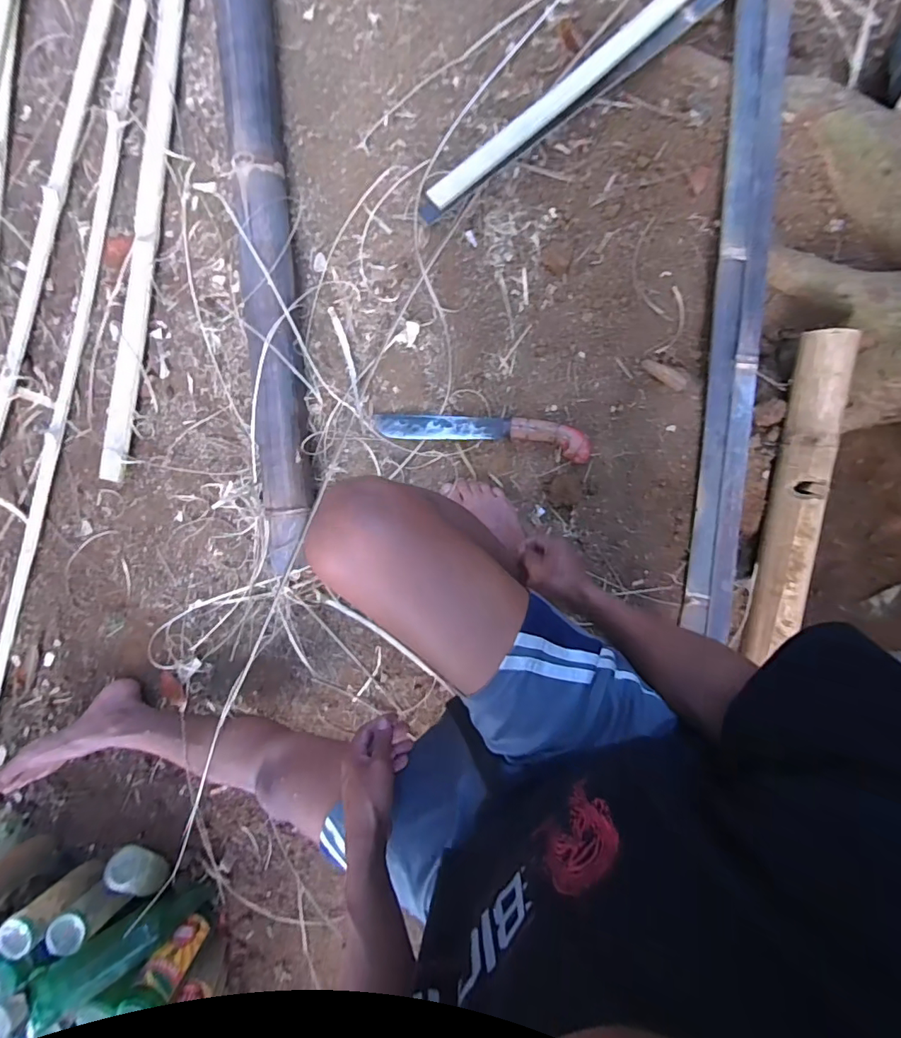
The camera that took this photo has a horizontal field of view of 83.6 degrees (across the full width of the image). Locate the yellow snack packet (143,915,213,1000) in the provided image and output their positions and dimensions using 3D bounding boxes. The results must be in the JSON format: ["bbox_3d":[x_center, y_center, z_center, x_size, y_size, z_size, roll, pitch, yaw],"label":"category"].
[{"bbox_3d":[-0.460,0.729,0.853,0.058,0.115,0.018,25,112,1],"label":"yellow snack packet"}]

